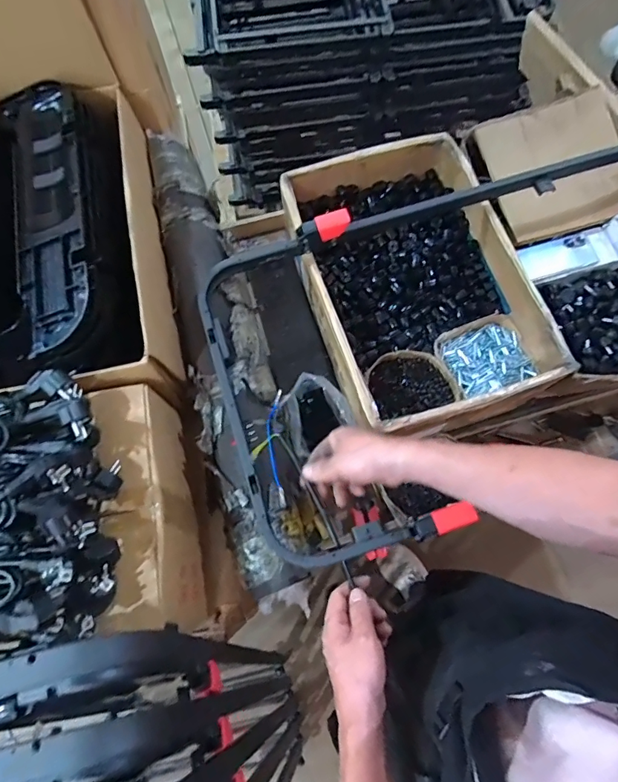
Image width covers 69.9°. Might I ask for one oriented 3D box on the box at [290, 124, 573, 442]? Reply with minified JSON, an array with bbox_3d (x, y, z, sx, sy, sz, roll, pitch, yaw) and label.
[{"bbox_3d":[0.188,-0.204,0.819,0.360,0.130,0.542,-16,73,-3],"label":"box"}]

